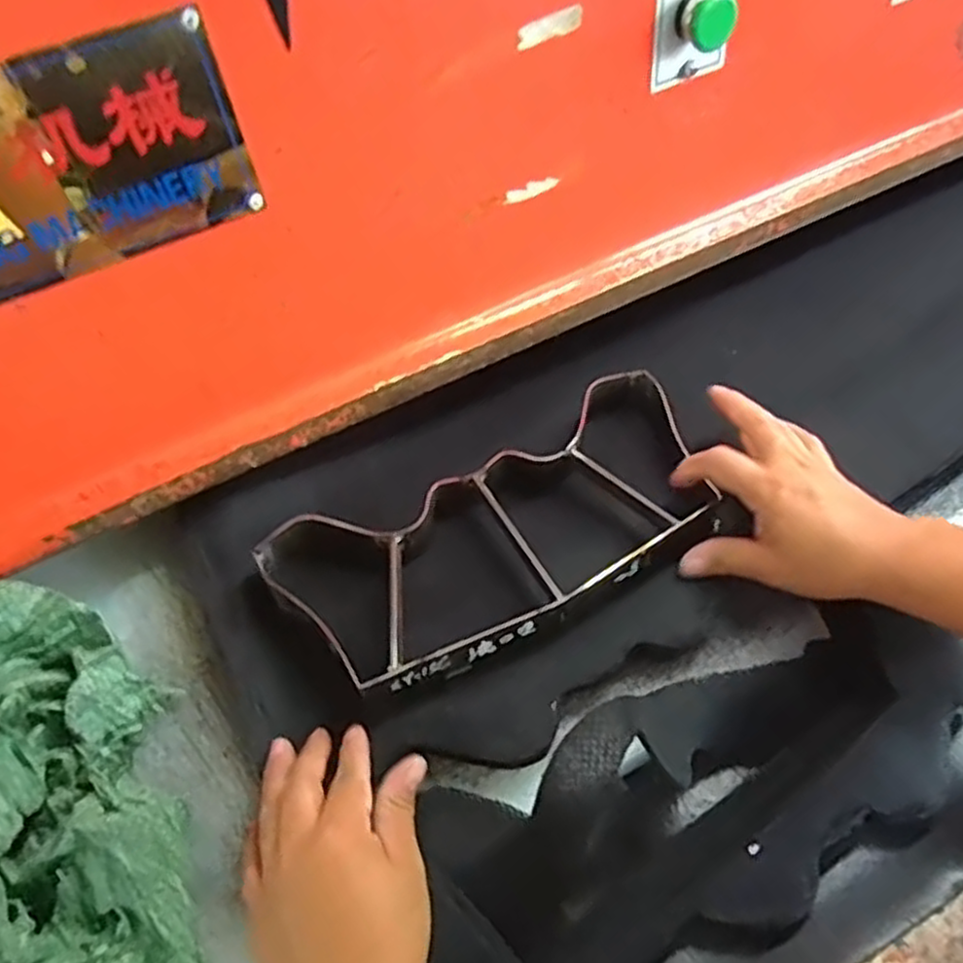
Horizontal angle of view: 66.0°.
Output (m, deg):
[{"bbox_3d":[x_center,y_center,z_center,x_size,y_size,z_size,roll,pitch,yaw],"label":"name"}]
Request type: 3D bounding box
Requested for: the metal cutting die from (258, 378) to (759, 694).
[{"bbox_3d":[0.015,0.031,0.485,0.298,0.030,0.140,-25,54,-13],"label":"metal cutting die"}]

